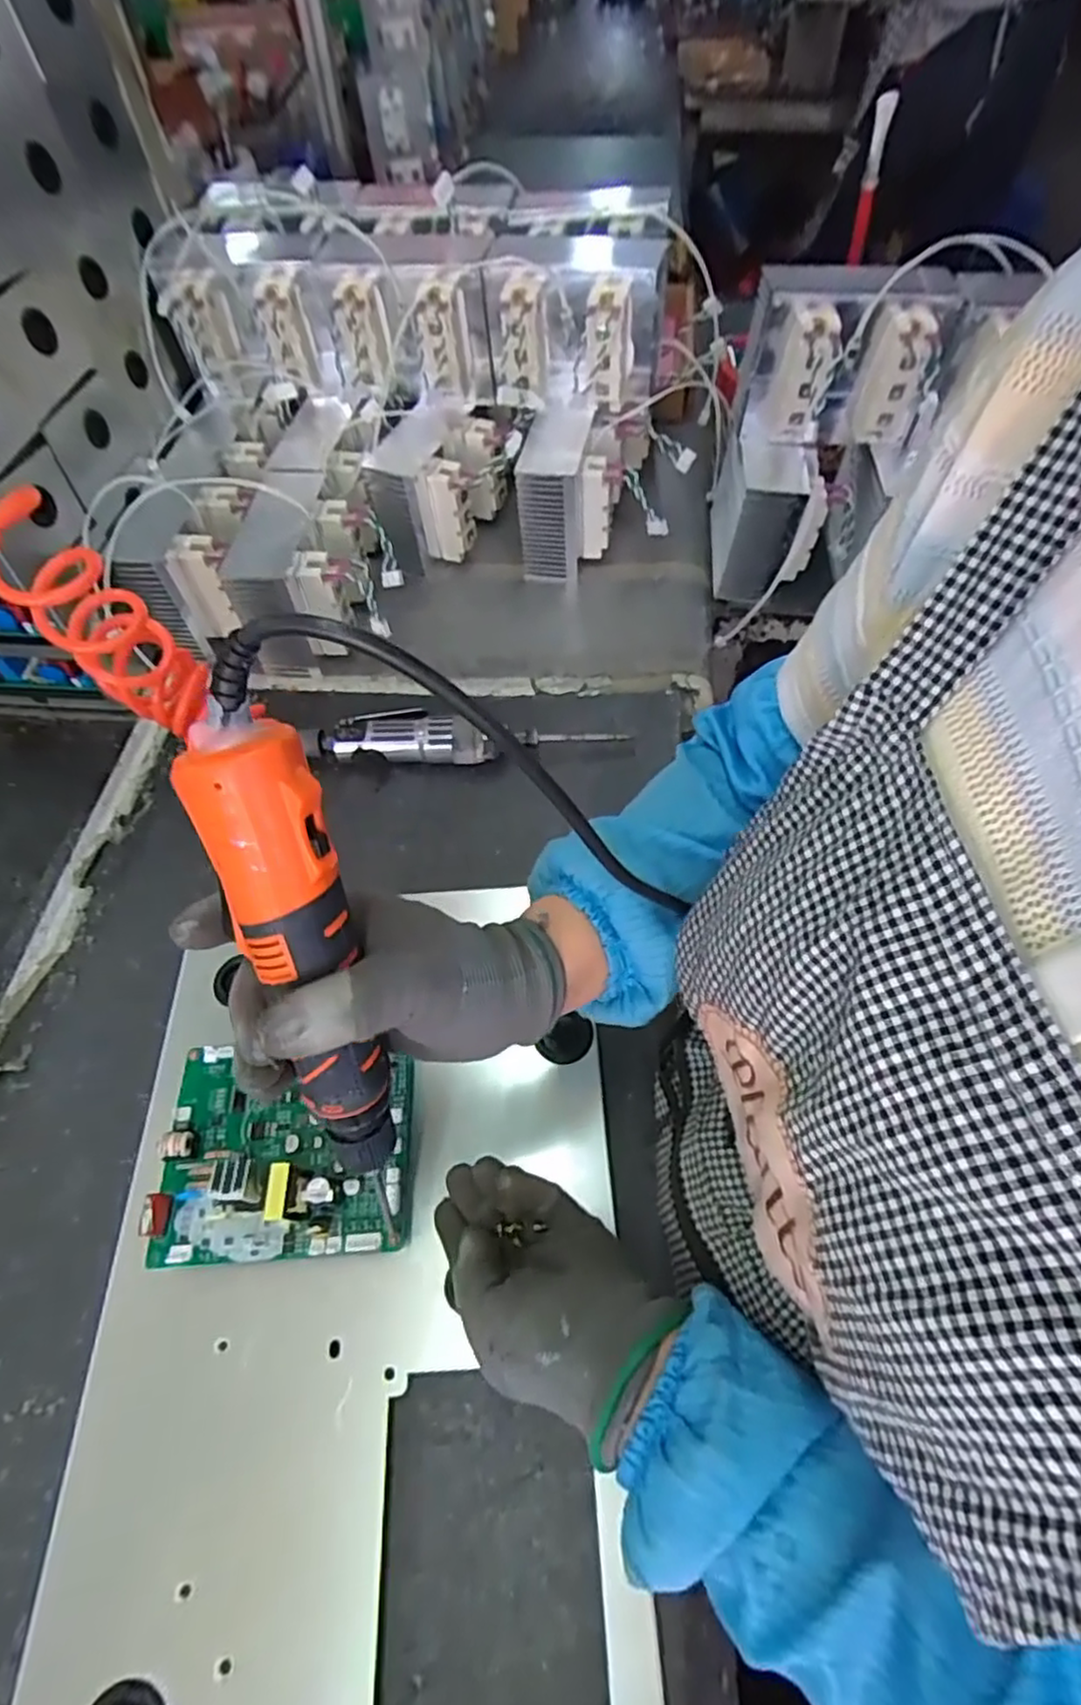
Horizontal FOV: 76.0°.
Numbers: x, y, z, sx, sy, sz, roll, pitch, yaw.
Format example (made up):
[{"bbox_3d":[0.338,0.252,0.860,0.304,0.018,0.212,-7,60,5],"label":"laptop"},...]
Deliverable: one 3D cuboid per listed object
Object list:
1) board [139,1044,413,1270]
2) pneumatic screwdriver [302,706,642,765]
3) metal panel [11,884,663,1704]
[{"bbox_3d":[-0.158,0.176,0.423,0.153,0.034,0.129,-3,58,-2],"label":"board"},{"bbox_3d":[-0.077,-0.106,0.638,0.301,0.045,0.060,-2,58,-1],"label":"pneumatic screwdriver"},{"bbox_3d":[-0.108,0.259,0.411,0.306,0.032,0.516,-4,59,-1],"label":"metal panel"}]

